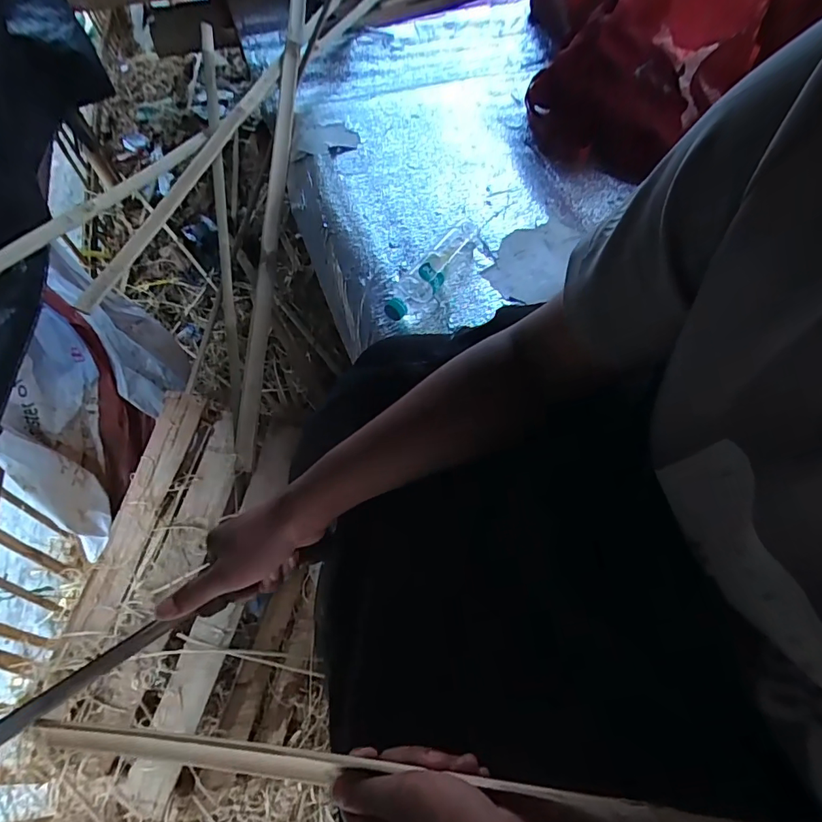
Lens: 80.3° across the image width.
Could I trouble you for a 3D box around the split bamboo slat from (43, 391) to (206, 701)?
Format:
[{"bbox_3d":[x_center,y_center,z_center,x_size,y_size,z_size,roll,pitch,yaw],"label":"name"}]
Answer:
[{"bbox_3d":[-0.503,0.202,0.870,0.093,0.030,0.511,7,69,19],"label":"split bamboo slat"}]

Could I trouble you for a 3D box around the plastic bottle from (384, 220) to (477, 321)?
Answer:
[{"bbox_3d":[0.031,-0.237,0.795,0.064,0.046,0.236,29,62,17],"label":"plastic bottle"}]

